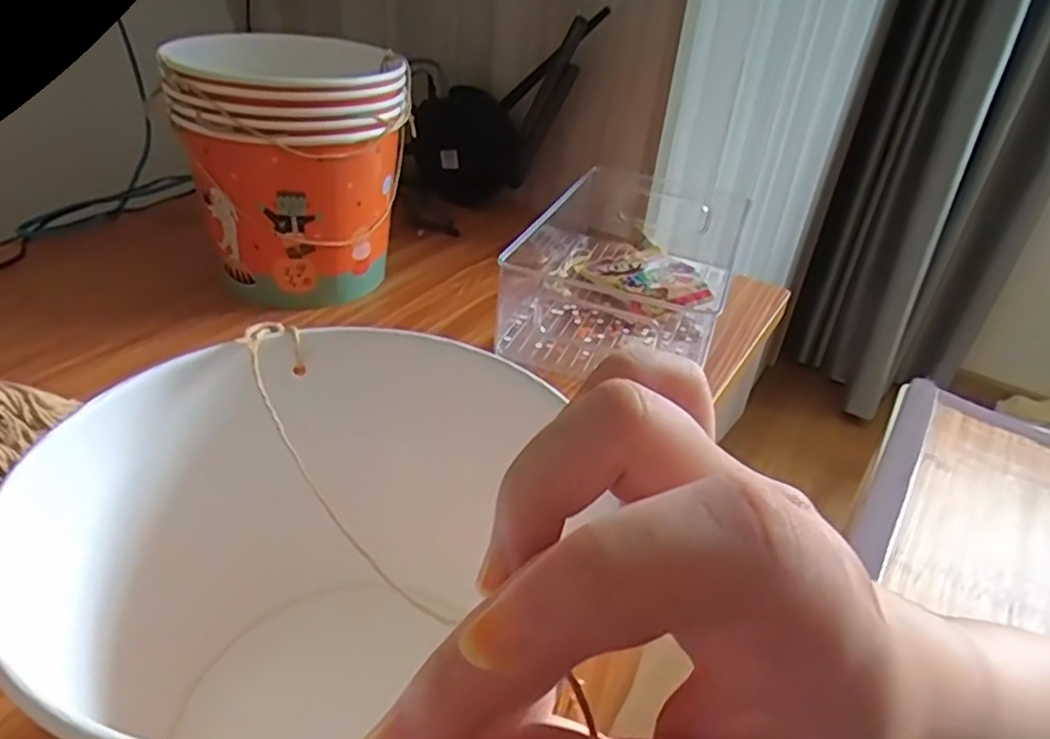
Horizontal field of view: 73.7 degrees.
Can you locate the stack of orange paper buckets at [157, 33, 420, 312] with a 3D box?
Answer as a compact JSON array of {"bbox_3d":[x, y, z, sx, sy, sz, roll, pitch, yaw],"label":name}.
[{"bbox_3d":[-0.173,-0.161,0.559,0.157,0.172,0.179,0,33,-10],"label":"stack of orange paper buckets"}]

